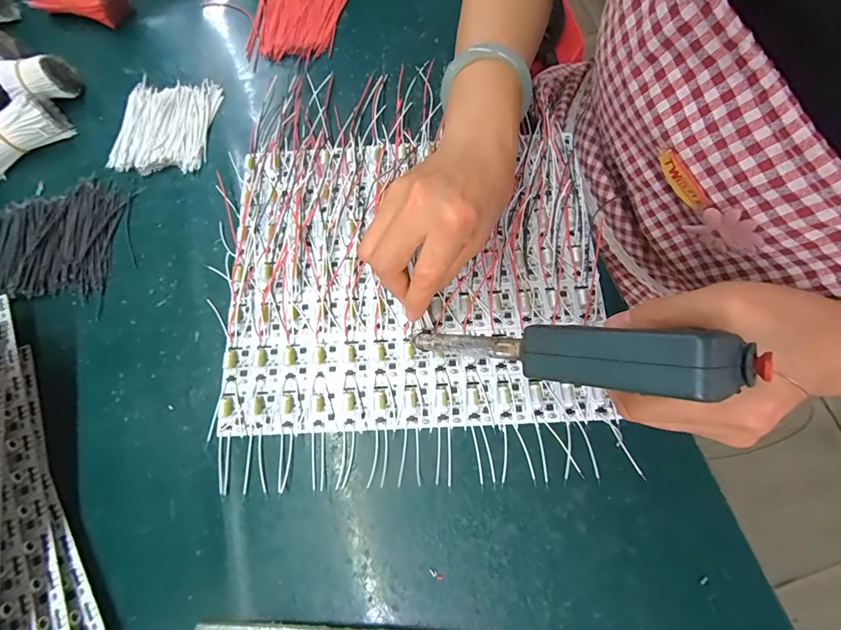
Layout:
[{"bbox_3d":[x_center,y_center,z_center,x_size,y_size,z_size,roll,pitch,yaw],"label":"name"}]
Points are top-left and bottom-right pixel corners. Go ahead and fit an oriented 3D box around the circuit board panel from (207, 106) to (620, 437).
[{"bbox_3d":[-0.008,-0.038,0.304,0.286,0.015,0.243,-2,73,0],"label":"circuit board panel"}]

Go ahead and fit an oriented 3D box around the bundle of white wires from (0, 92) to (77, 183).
[{"bbox_3d":[-0.361,-0.152,0.334,0.033,0.034,0.096,43,79,12],"label":"bundle of white wires"}]

